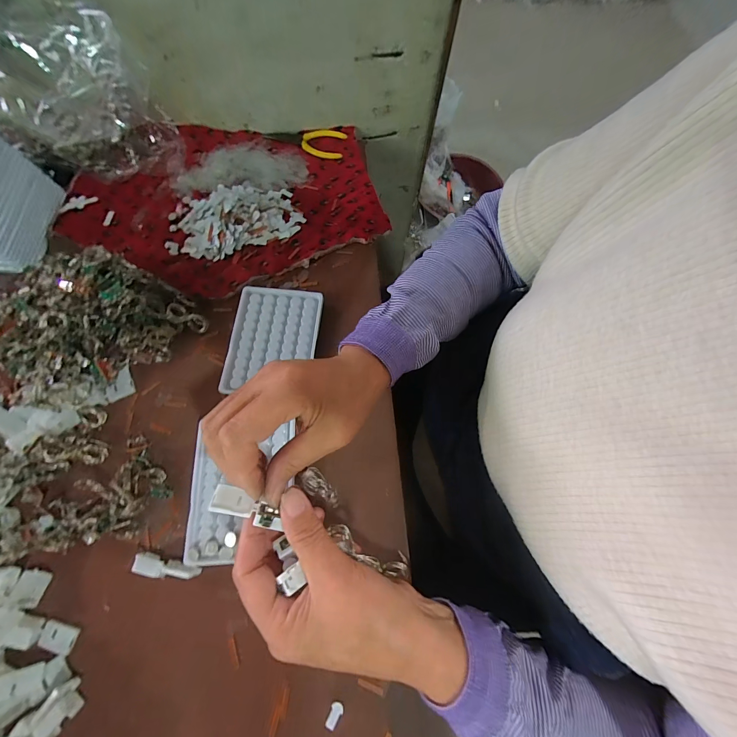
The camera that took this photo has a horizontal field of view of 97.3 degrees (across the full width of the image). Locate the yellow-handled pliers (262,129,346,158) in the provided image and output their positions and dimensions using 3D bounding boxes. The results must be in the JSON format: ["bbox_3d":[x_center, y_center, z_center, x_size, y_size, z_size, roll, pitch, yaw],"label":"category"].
[{"bbox_3d":[-0.096,-0.338,0.481,0.120,0.007,0.051,9,70,1],"label":"yellow-handled pliers"}]

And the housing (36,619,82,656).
[{"bbox_3d":[-0.262,0.227,0.274,0.029,0.005,0.019,17,70,4],"label":"housing"}]

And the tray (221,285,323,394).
[{"bbox_3d":[-0.107,-0.034,0.369,0.094,0.008,0.124,5,70,0],"label":"tray"}]

